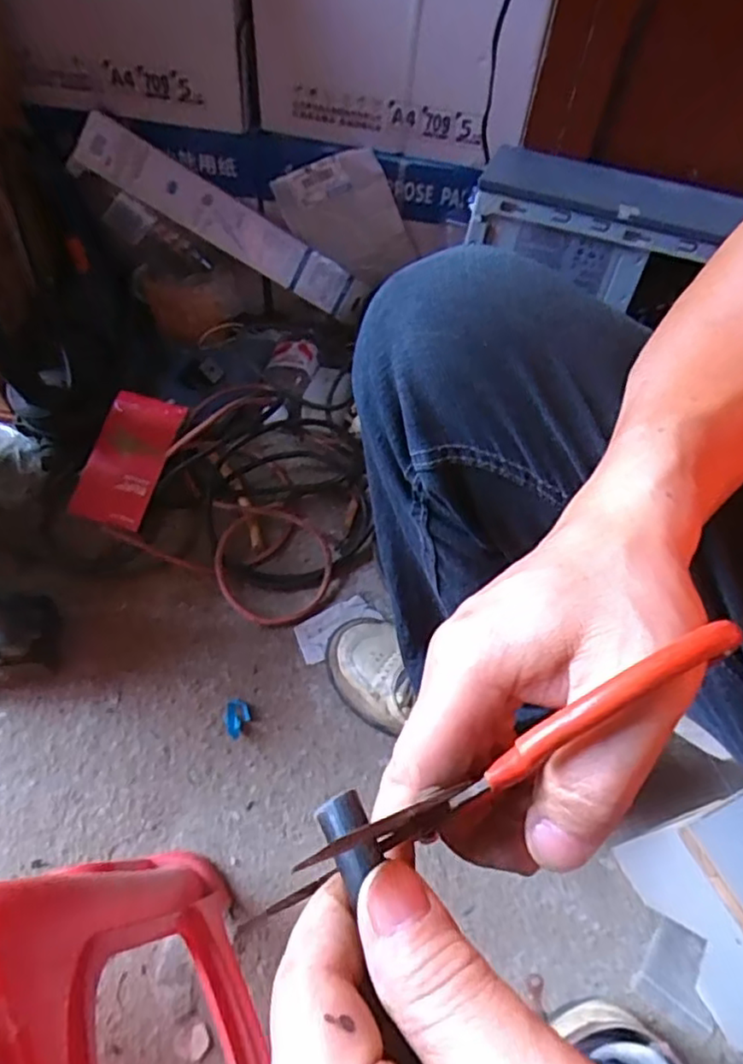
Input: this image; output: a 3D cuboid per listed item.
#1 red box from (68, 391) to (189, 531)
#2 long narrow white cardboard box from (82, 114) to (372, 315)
[{"bbox_3d":[-0.286,-0.087,0.770,0.090,0.017,0.160,17,80,7],"label":"red box"},{"bbox_3d":[-0.181,-0.395,0.838,0.377,0.064,0.031,25,22,-23],"label":"long narrow white cardboard box"}]

